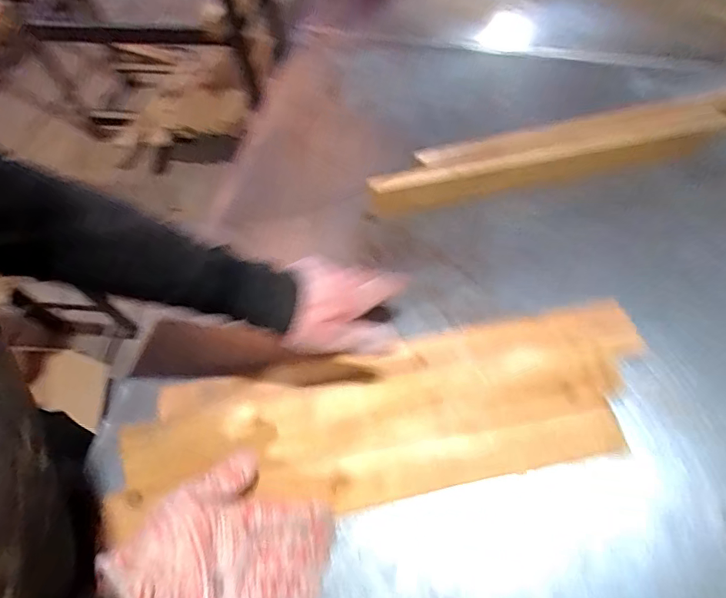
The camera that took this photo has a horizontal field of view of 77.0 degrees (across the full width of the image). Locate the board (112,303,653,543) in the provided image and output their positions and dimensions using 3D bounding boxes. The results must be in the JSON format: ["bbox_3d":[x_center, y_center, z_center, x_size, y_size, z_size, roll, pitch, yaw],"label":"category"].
[{"bbox_3d":[0.021,0.116,0.451,0.511,0.024,0.152,-10,60,-2],"label":"board"}]

